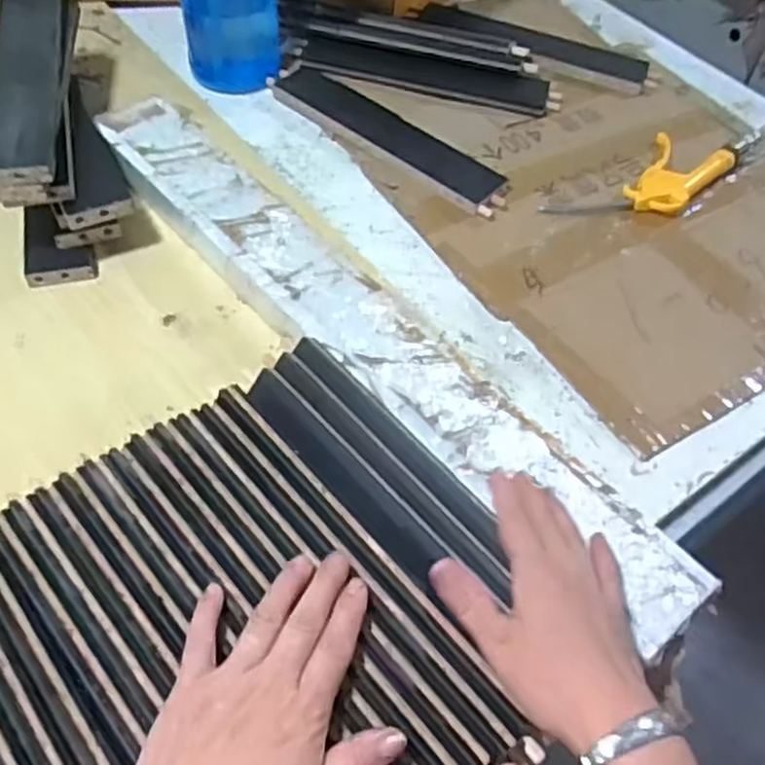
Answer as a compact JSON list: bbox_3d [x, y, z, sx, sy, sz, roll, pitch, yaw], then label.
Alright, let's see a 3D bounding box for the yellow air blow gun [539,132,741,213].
[{"bbox_3d":[0.273,-0.206,0.783,0.209,0.022,0.092,-34,63,-25],"label":"yellow air blow gun"}]

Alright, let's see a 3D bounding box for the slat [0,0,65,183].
[{"bbox_3d":[-0.312,-0.271,0.666,0.056,0.022,0.290,-7,55,-9],"label":"slat"}]

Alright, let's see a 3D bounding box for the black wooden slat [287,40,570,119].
[{"bbox_3d":[0.050,-0.355,0.881,0.307,0.018,0.059,12,54,5],"label":"black wooden slat"}]

